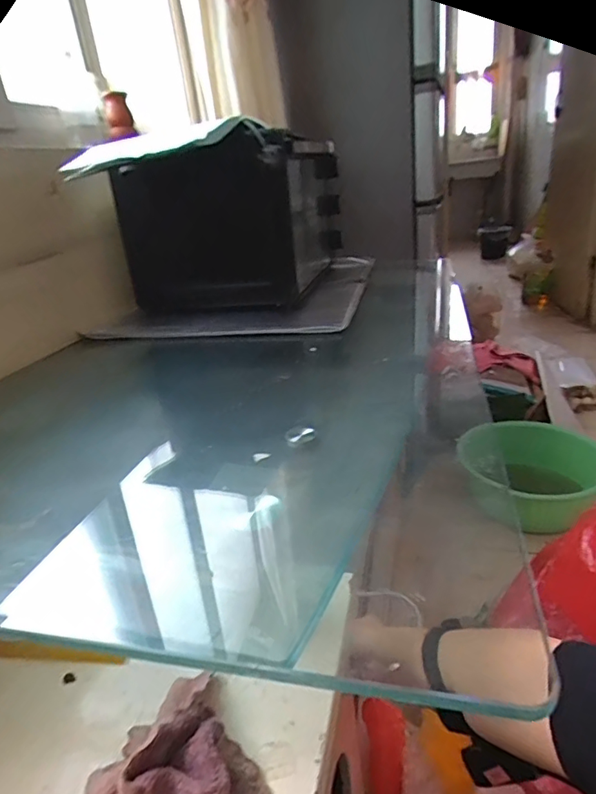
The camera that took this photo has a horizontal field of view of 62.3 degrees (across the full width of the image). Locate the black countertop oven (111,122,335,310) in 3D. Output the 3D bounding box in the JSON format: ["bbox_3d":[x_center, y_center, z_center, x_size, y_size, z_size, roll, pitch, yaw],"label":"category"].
[{"bbox_3d":[-0.105,-0.362,1.021,0.328,0.264,0.472,1,25,18],"label":"black countertop oven"}]

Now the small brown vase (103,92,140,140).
[{"bbox_3d":[-0.377,-0.591,1.034,0.051,0.084,0.043,-16,26,-20],"label":"small brown vase"}]

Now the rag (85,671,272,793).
[{"bbox_3d":[-0.078,0.234,0.325,0.108,0.047,0.094,-9,24,-5],"label":"rag"}]

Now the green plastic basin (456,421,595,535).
[{"bbox_3d":[0.568,0.203,1.224,0.330,0.147,0.336,-6,24,3],"label":"green plastic basin"}]

